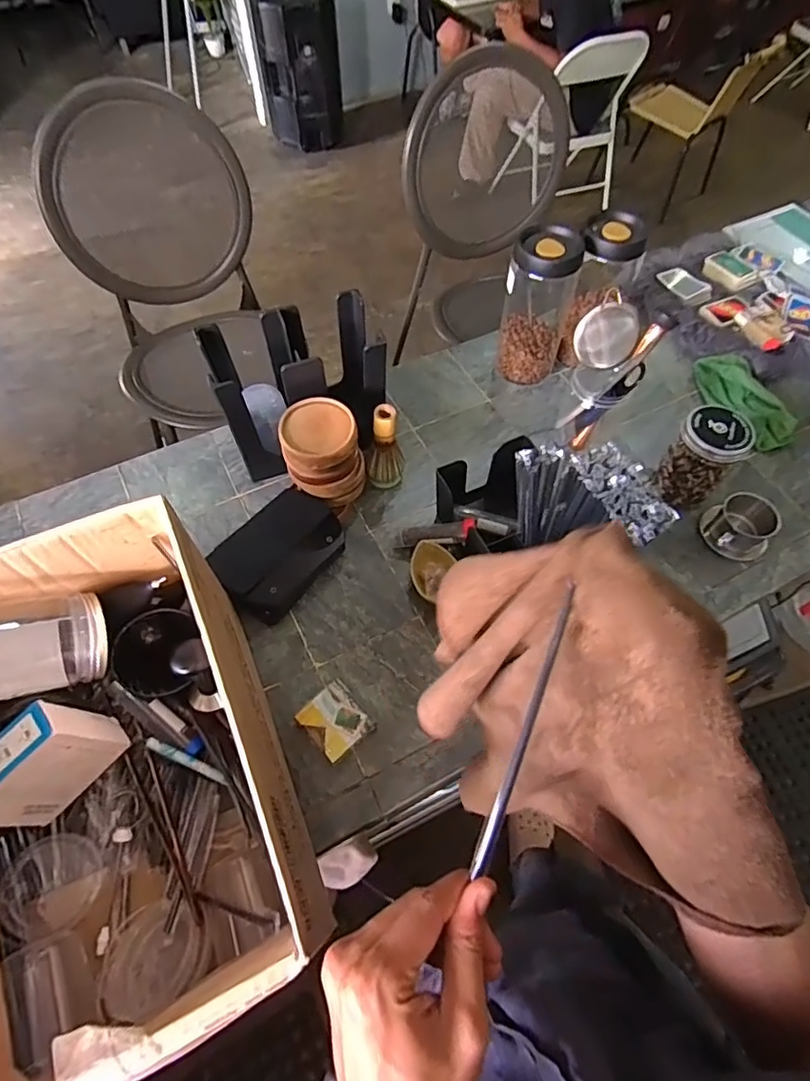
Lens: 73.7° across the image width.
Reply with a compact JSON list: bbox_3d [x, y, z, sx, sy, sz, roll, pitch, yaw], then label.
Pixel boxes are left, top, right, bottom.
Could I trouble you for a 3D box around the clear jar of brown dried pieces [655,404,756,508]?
[{"bbox_3d":[0.421,-0.116,0.772,0.085,0.132,0.081,-1,59,1],"label":"clear jar of brown dried pieces"}]

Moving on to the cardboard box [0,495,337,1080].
[{"bbox_3d":[-0.272,0.219,0.489,0.300,0.229,0.399,-22,60,-12],"label":"cardboard box"}]

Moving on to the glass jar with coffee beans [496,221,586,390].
[{"bbox_3d":[0.212,-0.376,0.871,0.102,0.220,0.110,10,59,8],"label":"glass jar with coffee beans"}]

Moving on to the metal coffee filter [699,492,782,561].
[{"bbox_3d":[0.471,-0.021,0.761,0.085,0.057,0.082,-5,59,-2],"label":"metal coffee filter"}]

